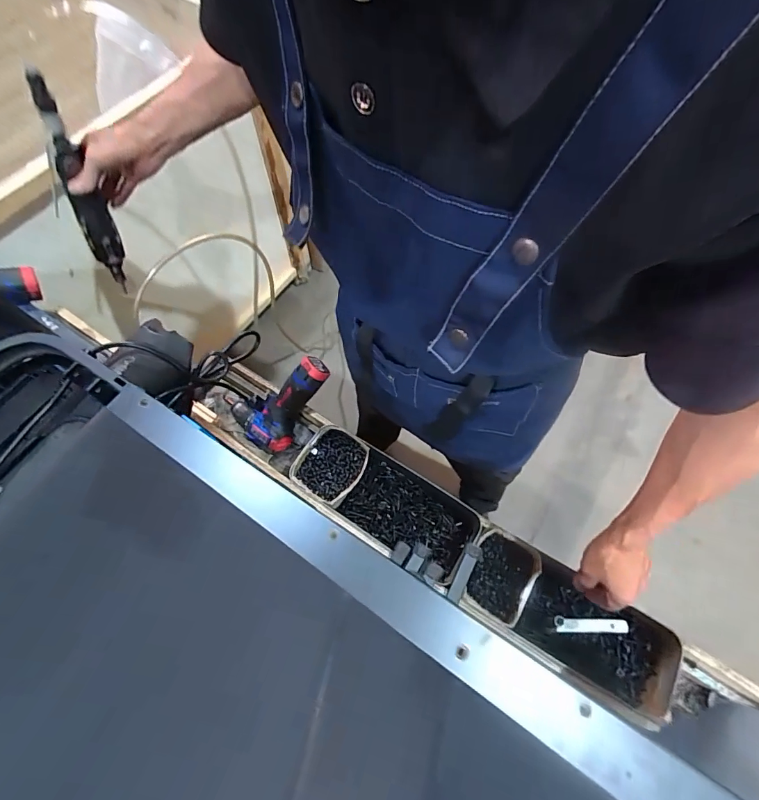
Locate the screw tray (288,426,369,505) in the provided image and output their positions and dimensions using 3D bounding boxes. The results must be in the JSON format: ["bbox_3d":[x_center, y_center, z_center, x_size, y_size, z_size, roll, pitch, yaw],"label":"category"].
[{"bbox_3d":[-0.082,0.111,0.732,0.104,0.035,0.121,31,69,13],"label":"screw tray"}]

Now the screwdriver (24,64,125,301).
[{"bbox_3d":[-0.442,-0.305,0.631,0.034,0.287,0.051,-4,38,-1],"label":"screwdriver"}]

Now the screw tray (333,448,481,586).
[{"bbox_3d":[0.049,0.192,0.713,0.216,0.080,0.124,32,70,13],"label":"screw tray"}]

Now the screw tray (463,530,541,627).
[{"bbox_3d":[0.188,0.275,0.665,0.092,0.050,0.120,28,69,11],"label":"screw tray"}]

